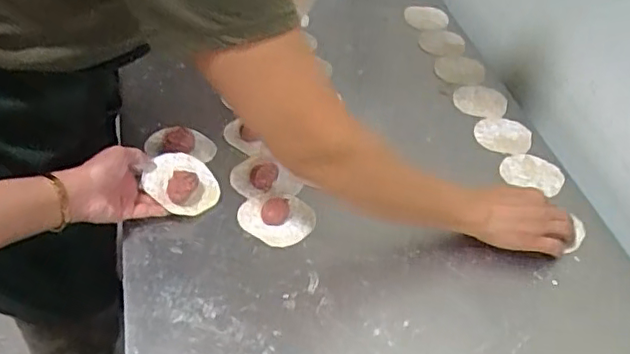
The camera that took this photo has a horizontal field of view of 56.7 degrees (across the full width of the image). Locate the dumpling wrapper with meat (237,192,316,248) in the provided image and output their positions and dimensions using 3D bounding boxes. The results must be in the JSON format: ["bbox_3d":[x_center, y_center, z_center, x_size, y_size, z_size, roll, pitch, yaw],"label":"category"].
[{"bbox_3d":[-0.043,0.046,0.703,0.083,0.017,0.080,6,45,-6],"label":"dumpling wrapper with meat"}]

